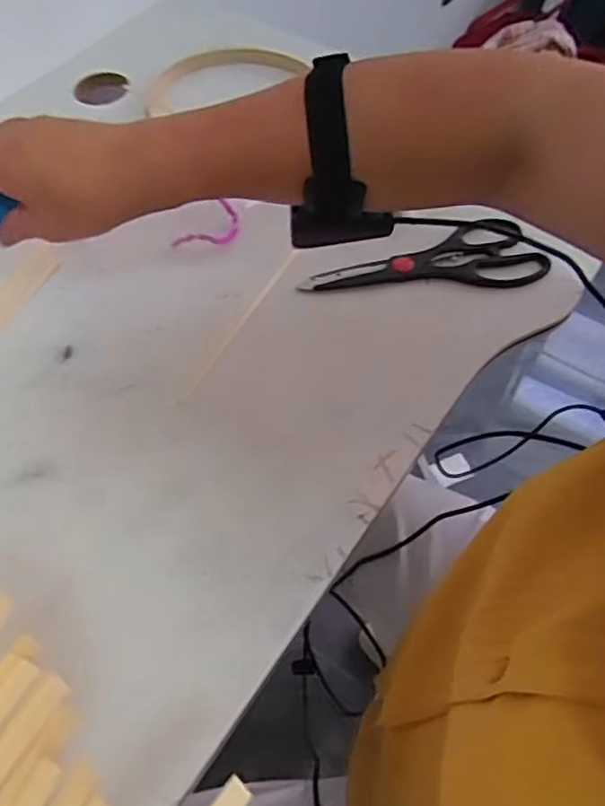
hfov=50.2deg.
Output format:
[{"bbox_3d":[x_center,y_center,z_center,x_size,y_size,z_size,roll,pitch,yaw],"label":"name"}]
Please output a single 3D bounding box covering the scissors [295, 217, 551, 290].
[{"bbox_3d":[0.103,-0.122,0.541,0.200,0.015,0.060,-2,60,-1],"label":"scissors"}]

